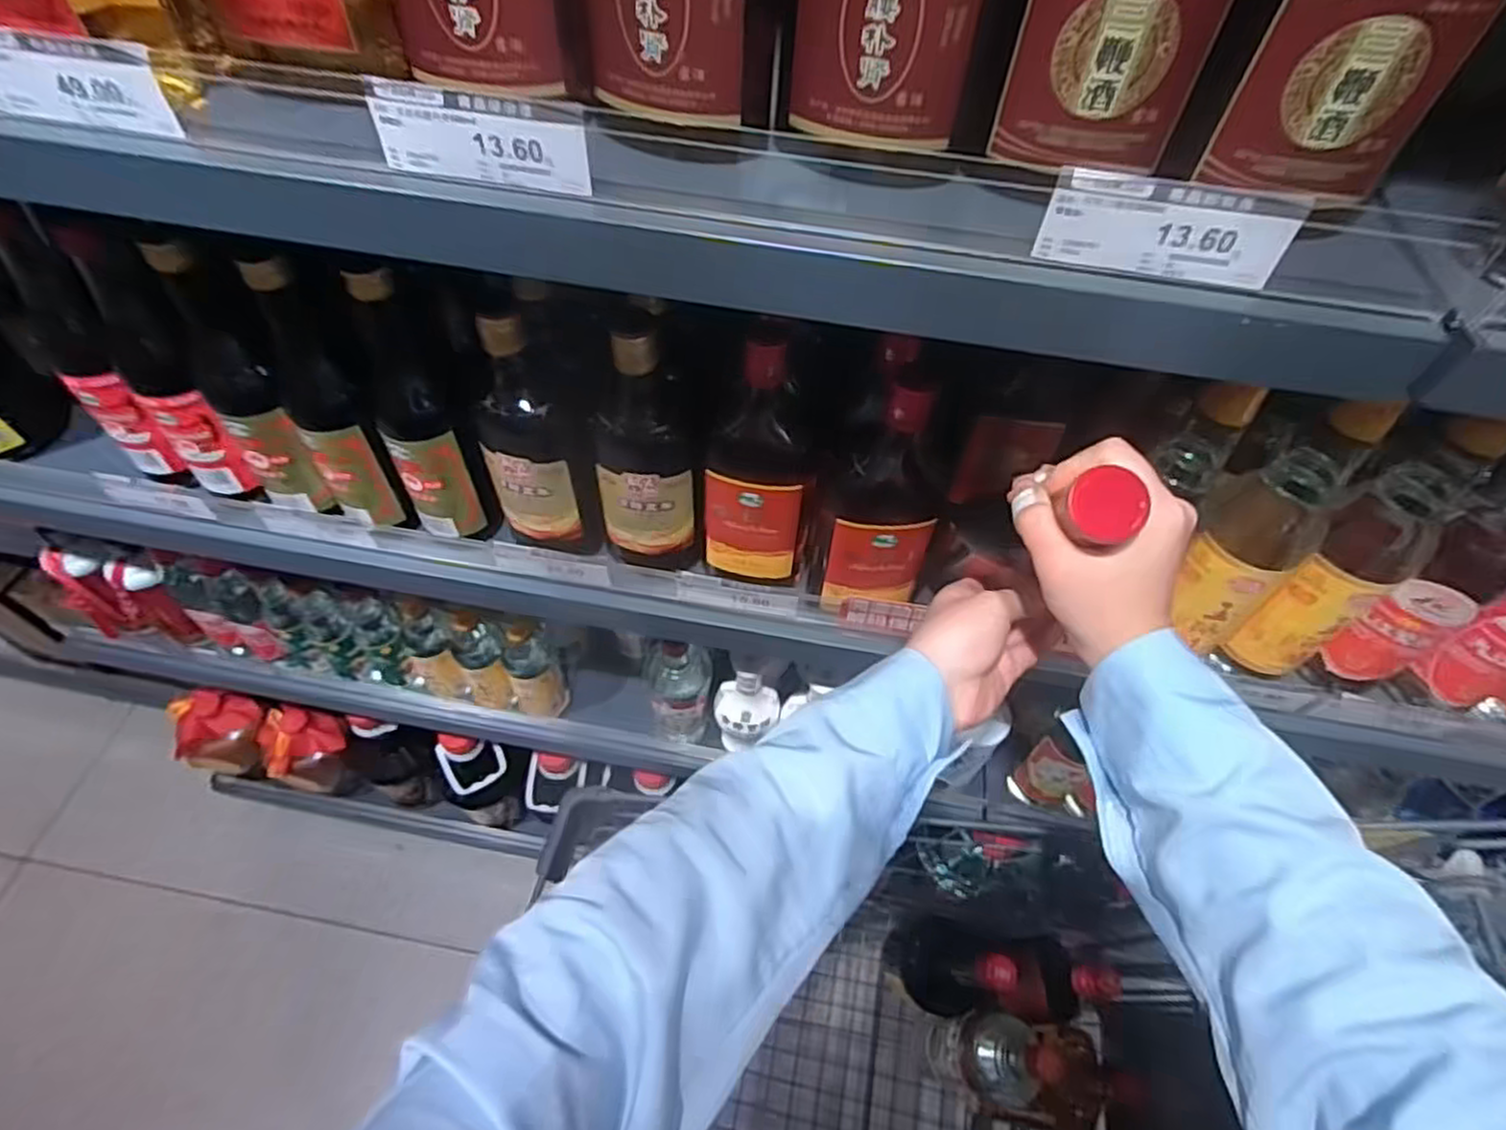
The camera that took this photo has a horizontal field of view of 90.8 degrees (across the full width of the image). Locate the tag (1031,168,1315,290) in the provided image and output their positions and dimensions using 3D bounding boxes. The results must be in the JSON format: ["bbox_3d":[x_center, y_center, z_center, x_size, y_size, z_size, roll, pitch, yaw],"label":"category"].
[{"bbox_3d":[0.175,-0.143,0.315,0.098,0.040,0.004,11,51,6],"label":"tag"}]

